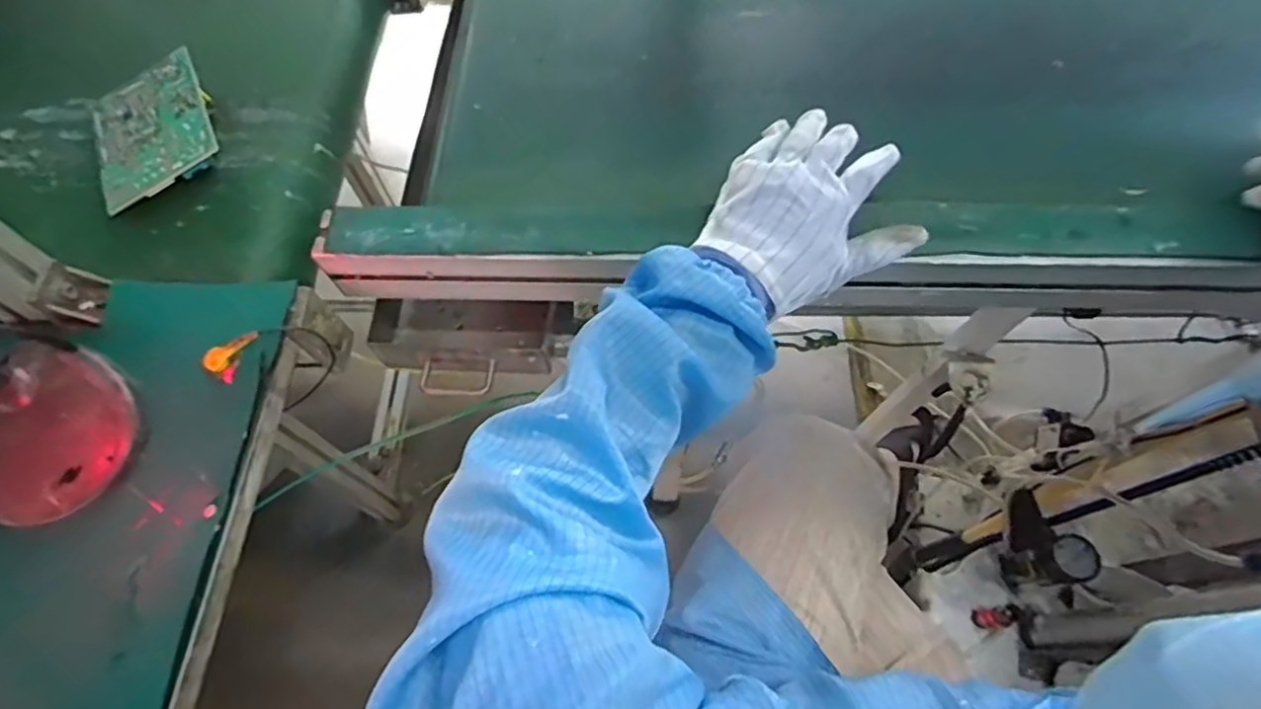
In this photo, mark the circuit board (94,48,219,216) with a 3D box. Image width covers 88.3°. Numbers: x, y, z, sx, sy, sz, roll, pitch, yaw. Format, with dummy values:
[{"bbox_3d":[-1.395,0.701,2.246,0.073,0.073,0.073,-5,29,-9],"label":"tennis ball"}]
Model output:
[{"bbox_3d":[-0.396,-0.186,0.543,0.093,0.030,0.135,-25,67,-10],"label":"circuit board"}]

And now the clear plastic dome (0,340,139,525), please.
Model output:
[{"bbox_3d":[-0.390,0.046,0.425,0.124,0.026,0.102,33,70,16],"label":"clear plastic dome"}]

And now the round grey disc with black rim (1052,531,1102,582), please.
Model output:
[{"bbox_3d":[0.395,0.179,0.574,0.032,0.014,0.040,-31,68,-12],"label":"round grey disc with black rim"}]

